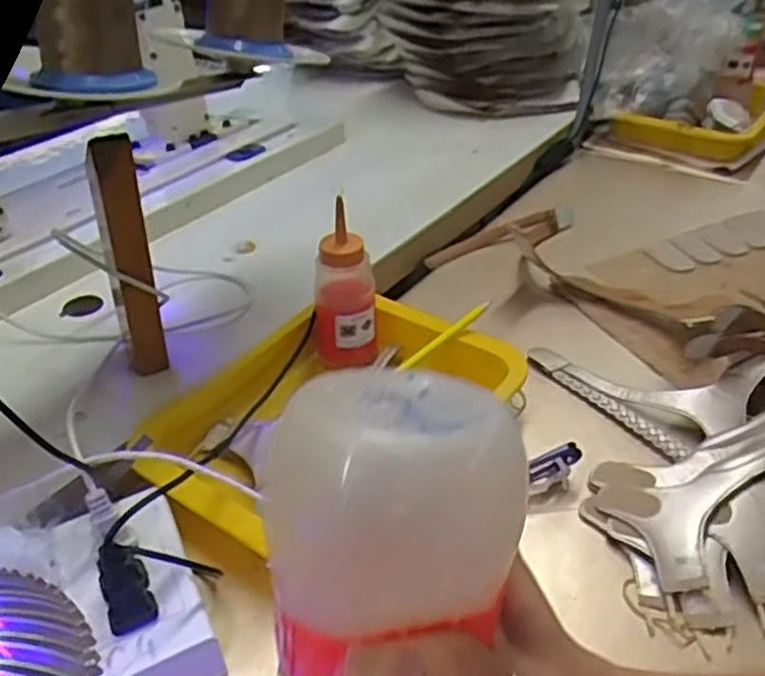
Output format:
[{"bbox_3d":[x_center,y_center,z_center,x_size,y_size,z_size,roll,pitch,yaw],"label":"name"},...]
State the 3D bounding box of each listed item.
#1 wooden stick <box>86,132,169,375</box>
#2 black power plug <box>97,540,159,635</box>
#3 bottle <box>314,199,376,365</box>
[{"bbox_3d":[-0.175,-0.045,0.522,0.030,0.191,0.016,-8,37,-11],"label":"wooden stick"},{"bbox_3d":[-0.138,0.131,0.400,0.025,0.048,0.015,-19,3,-27],"label":"black power plug"},{"bbox_3d":[-0.029,-0.038,0.594,0.043,0.134,0.038,21,41,26],"label":"bottle"}]

